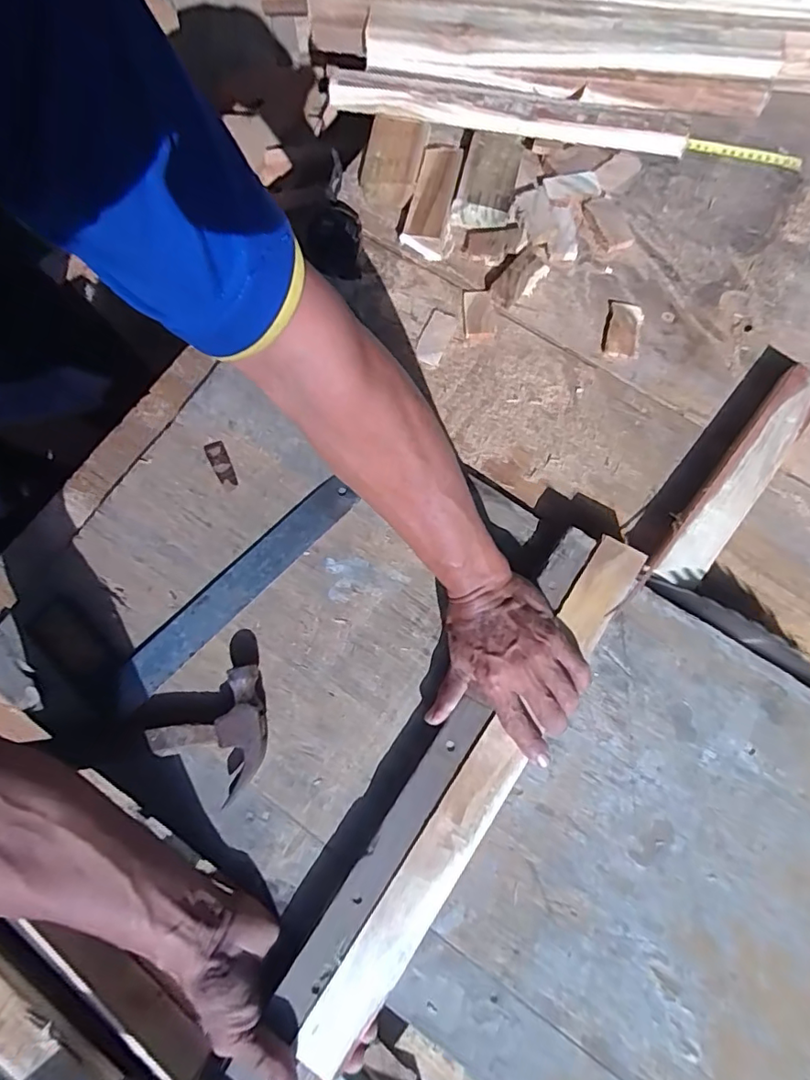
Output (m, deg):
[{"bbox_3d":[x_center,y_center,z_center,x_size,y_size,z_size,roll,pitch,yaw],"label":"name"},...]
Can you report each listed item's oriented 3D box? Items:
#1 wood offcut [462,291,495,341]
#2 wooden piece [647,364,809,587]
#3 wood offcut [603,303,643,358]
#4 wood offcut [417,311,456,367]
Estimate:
[{"bbox_3d":[0.077,-0.233,0.554,0.031,0.008,0.057,-1,77,-1],"label":"wood offcut"},{"bbox_3d":[0.314,-0.059,0.504,0.043,0.028,0.257,39,79,8],"label":"wooden piece"},{"bbox_3d":[0.224,-0.216,0.550,0.033,0.007,0.062,14,77,2],"label":"wood offcut"},{"bbox_3d":[0.031,-0.209,0.554,0.027,0.004,0.058,23,78,4],"label":"wood offcut"}]

